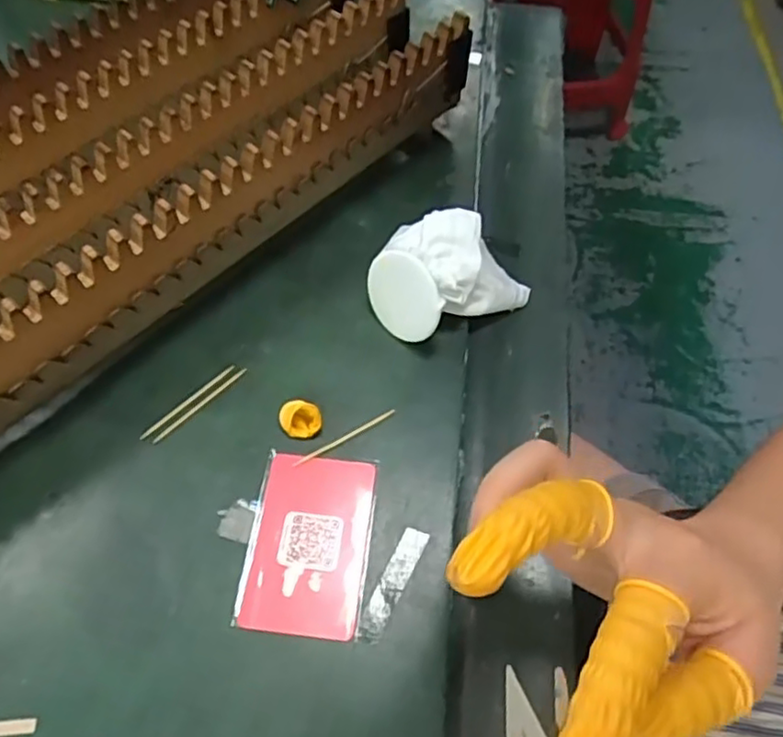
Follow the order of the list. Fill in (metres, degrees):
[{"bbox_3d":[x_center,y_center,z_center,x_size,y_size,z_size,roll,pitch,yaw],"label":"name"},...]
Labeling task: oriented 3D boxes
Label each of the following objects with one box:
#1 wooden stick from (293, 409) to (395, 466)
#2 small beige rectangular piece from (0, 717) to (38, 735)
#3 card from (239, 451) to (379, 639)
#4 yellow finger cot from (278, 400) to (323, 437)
[{"bbox_3d":[-0.024,0.036,0.342,0.060,0.004,0.004,-27,64,-17],"label":"wooden stick"},{"bbox_3d":[-0.162,0.151,0.272,0.023,0.004,0.006,-2,59,-4],"label":"small beige rectangular piece"},{"bbox_3d":[-0.039,0.084,0.314,0.054,0.004,0.086,7,59,2],"label":"card"},{"bbox_3d":[-0.048,0.026,0.339,0.021,0.014,0.016,-17,61,-12],"label":"yellow finger cot"}]

